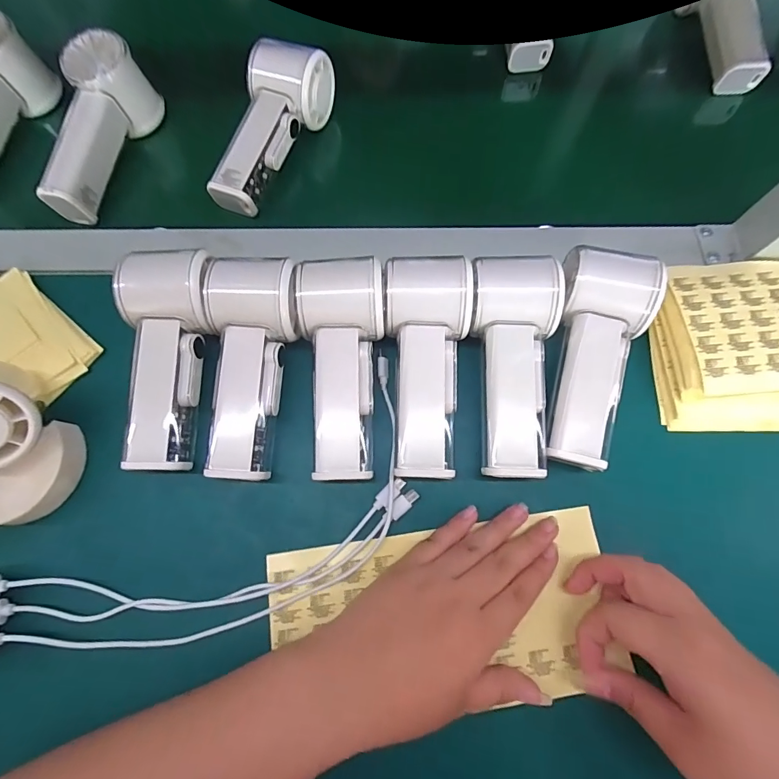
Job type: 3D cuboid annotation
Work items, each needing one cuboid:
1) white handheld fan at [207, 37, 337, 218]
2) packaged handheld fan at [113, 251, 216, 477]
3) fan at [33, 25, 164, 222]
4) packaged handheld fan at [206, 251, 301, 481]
[{"bbox_3d":[-0.105,-0.223,0.348,0.059,0.048,0.150,23,73,7],"label":"white handheld fan"},{"bbox_3d":[-0.148,-0.024,0.285,0.057,0.055,0.153,-3,72,-1],"label":"packaged handheld fan"},{"bbox_3d":[-0.248,-0.220,0.345,0.046,0.055,0.155,16,72,5],"label":"fan"},{"bbox_3d":[-0.091,-0.016,0.282,0.055,0.055,0.148,-1,72,-1],"label":"packaged handheld fan"}]

